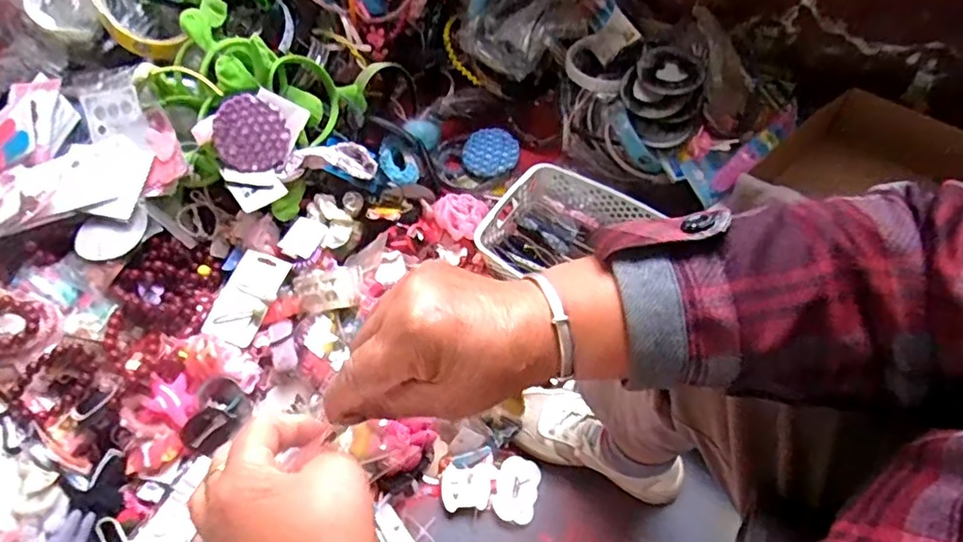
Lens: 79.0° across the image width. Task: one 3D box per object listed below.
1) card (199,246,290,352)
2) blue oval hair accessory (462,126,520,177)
[{"bbox_3d":[-0.314,0.032,0.778,0.072,0.010,0.125,16,59,6],"label":"card"},{"bbox_3d":[0.017,-0.207,1.017,0.096,0.017,0.092,1,73,12],"label":"blue oval hair accessory"}]

